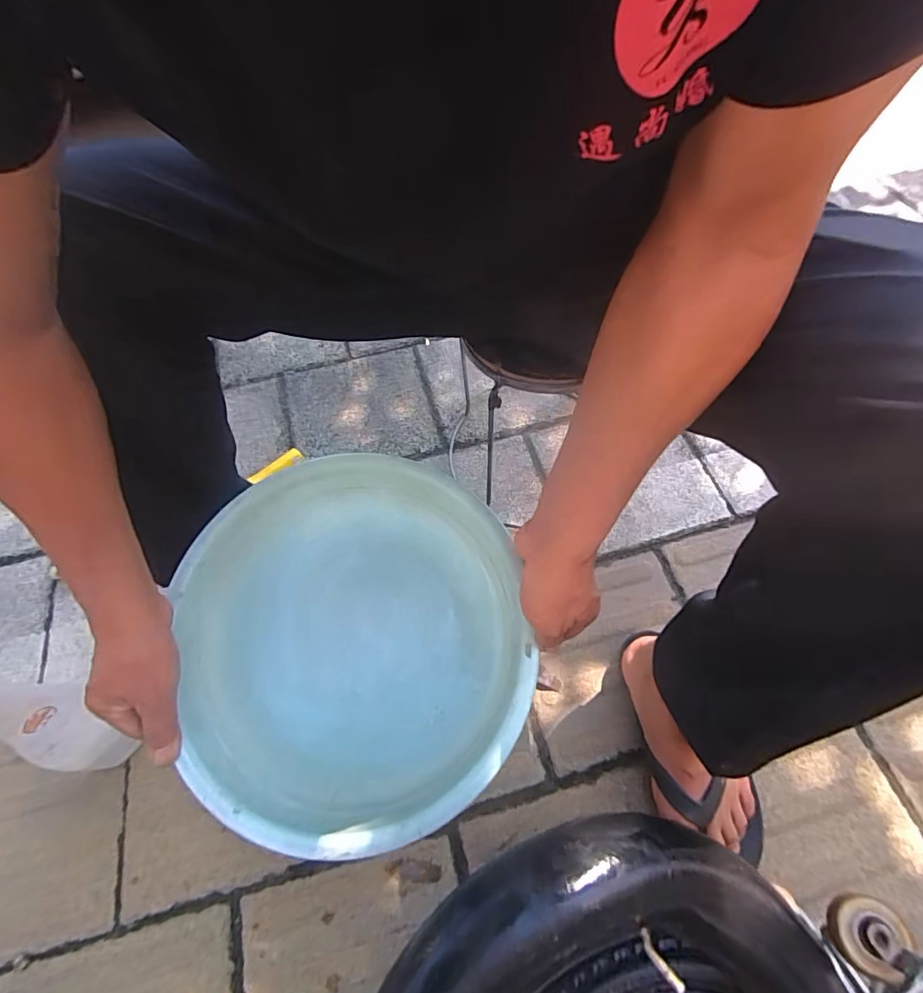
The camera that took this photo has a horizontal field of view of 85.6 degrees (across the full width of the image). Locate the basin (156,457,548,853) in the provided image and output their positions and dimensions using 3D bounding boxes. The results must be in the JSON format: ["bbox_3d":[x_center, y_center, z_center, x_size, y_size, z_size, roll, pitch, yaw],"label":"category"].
[{"bbox_3d":[-0.107,0.151,0.523,0.338,0.138,0.352,-2,62,3],"label":"basin"}]

